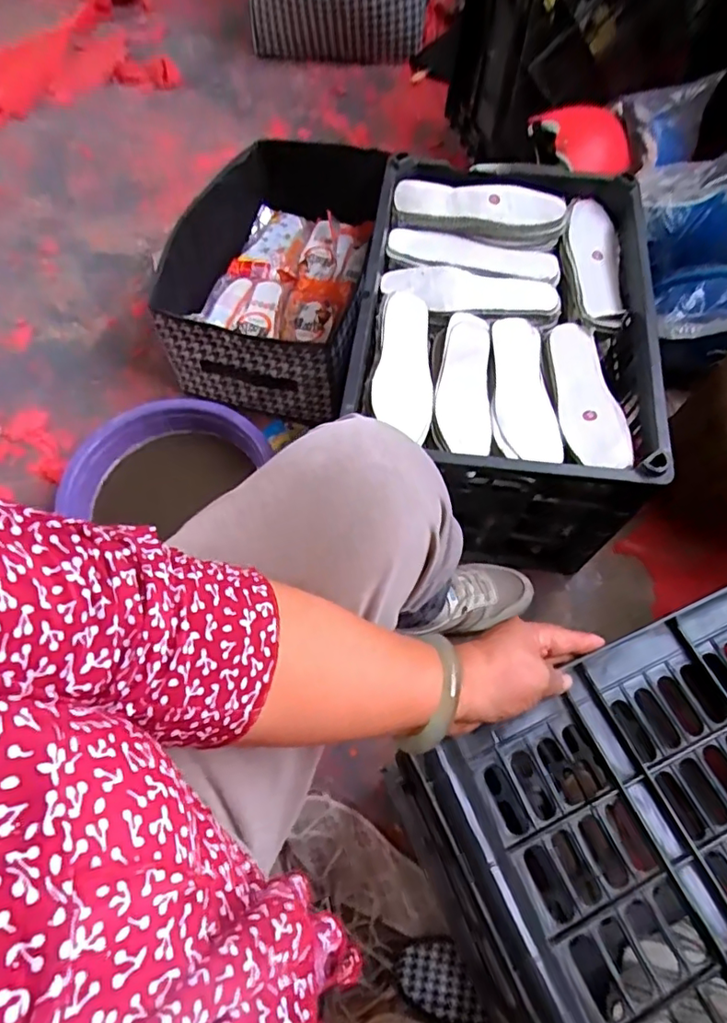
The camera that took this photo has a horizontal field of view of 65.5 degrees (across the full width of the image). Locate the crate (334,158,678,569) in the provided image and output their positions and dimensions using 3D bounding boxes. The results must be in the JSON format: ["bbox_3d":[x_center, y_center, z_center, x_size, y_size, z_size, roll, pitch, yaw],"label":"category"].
[{"bbox_3d":[0.175,-0.205,0.785,0.335,0.259,0.474,5,64,3],"label":"crate"}]

